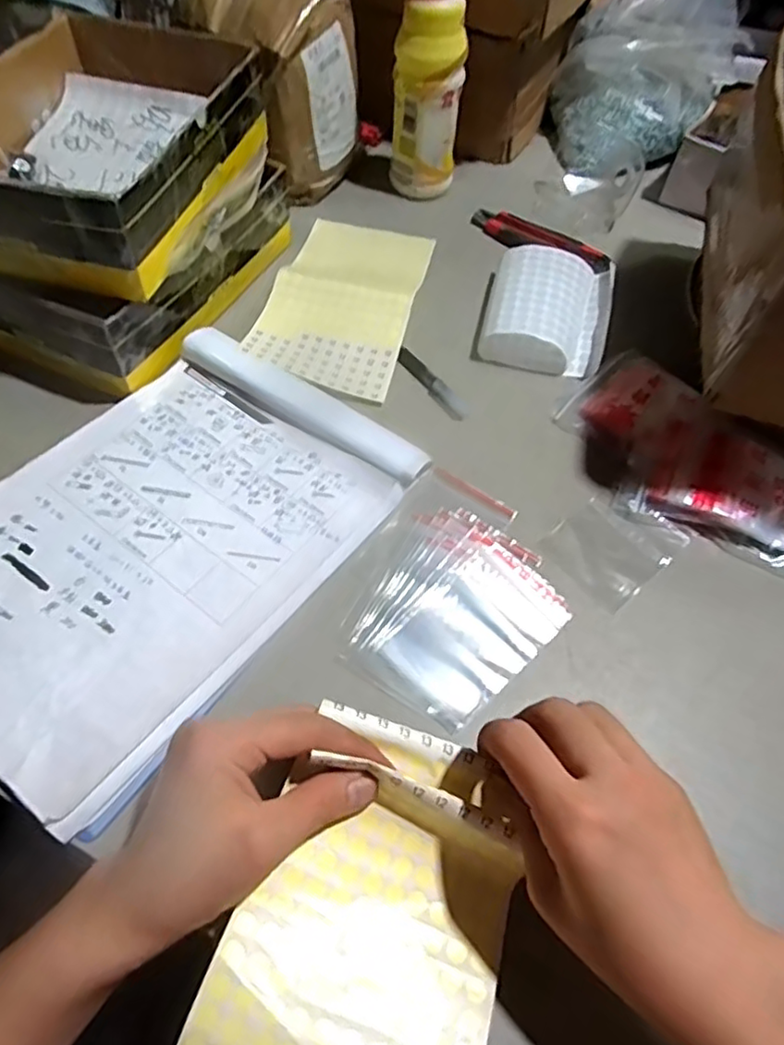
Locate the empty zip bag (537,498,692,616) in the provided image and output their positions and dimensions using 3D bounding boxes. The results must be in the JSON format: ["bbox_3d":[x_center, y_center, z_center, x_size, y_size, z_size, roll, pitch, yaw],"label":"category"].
[{"bbox_3d":[0.158,0.014,0.456,0.086,0.004,0.068,-35,64,-23],"label":"empty zip bag"}]

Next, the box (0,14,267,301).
[{"bbox_3d":[-0.213,-0.291,0.491,0.198,0.066,0.265,15,56,7],"label":"box"}]

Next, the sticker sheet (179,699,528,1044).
[{"bbox_3d":[-0.005,0.178,0.296,0.121,0.046,0.155,20,59,8],"label":"sticker sheet"}]

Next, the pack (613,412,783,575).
[{"bbox_3d":[0.262,-0.019,0.478,0.169,0.030,0.093,24,58,13],"label":"pack"}]

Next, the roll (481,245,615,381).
[{"bbox_3d":[0.141,-0.191,0.576,0.105,0.040,0.122,13,56,6],"label":"roll"}]

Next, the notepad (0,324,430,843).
[{"bbox_3d":[-0.156,0.004,0.431,0.225,0.017,0.311,33,60,18],"label":"notepad"}]

